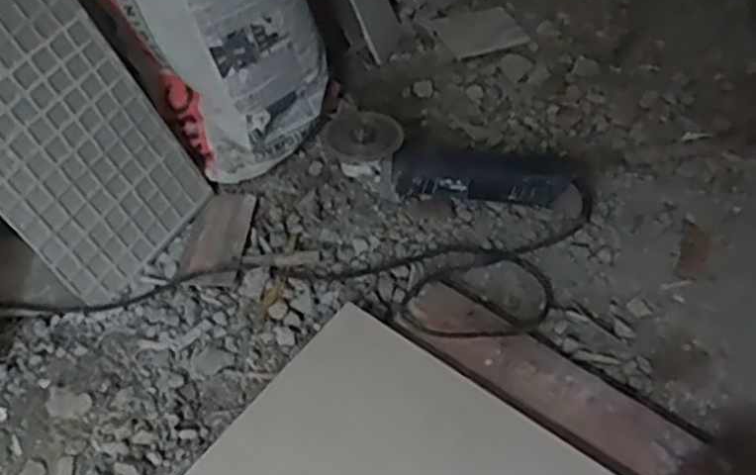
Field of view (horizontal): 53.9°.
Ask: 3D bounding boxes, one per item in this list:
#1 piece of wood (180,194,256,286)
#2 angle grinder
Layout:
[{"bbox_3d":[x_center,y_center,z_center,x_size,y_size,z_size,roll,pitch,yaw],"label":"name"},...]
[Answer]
[{"bbox_3d":[-0.205,0.000,0.942,0.076,0.005,0.143,4,47,2],"label":"piece of wood"},{"bbox_3d":[0.099,-0.093,0.937,0.316,0.097,0.074,7,48,6],"label":"angle grinder"}]

